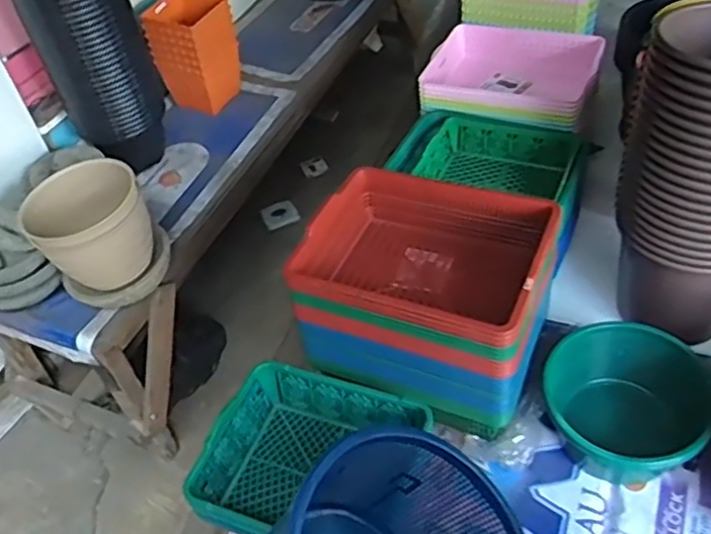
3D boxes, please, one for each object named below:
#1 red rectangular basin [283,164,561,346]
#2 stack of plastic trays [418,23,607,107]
[{"bbox_3d":[0.121,-0.002,1.138,0.379,0.130,0.307,14,50,21],"label":"red rectangular basin"},{"bbox_3d":[0.330,-0.417,1.483,0.360,0.122,0.278,18,51,23],"label":"stack of plastic trays"}]

